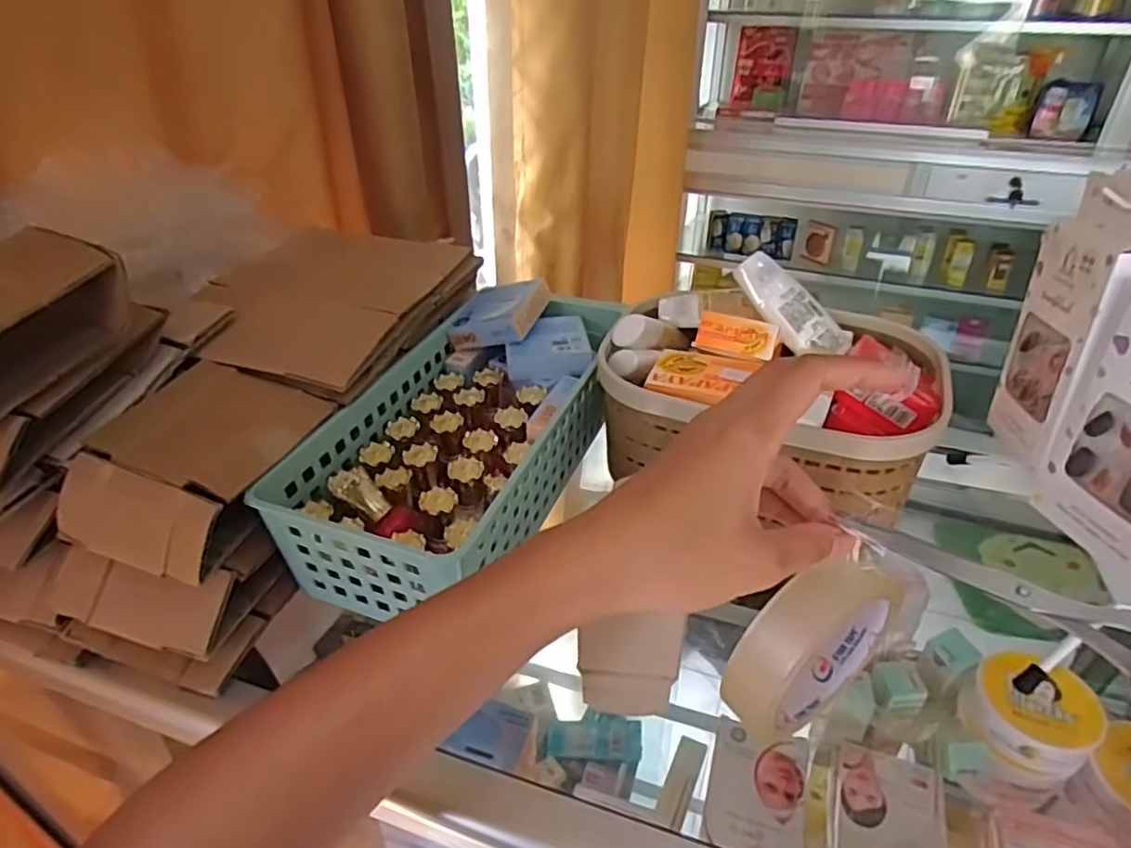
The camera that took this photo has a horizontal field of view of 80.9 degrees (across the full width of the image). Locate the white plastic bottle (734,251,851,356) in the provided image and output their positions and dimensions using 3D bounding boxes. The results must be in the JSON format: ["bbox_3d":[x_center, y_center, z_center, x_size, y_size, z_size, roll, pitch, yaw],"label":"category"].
[{"bbox_3d":[0.157,-0.079,0.465,0.092,0.022,0.036,46,48,5],"label":"white plastic bottle"}]

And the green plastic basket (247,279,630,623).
[{"bbox_3d":[-0.060,0.002,0.468,0.140,0.087,0.290,12,37,17],"label":"green plastic basket"}]

